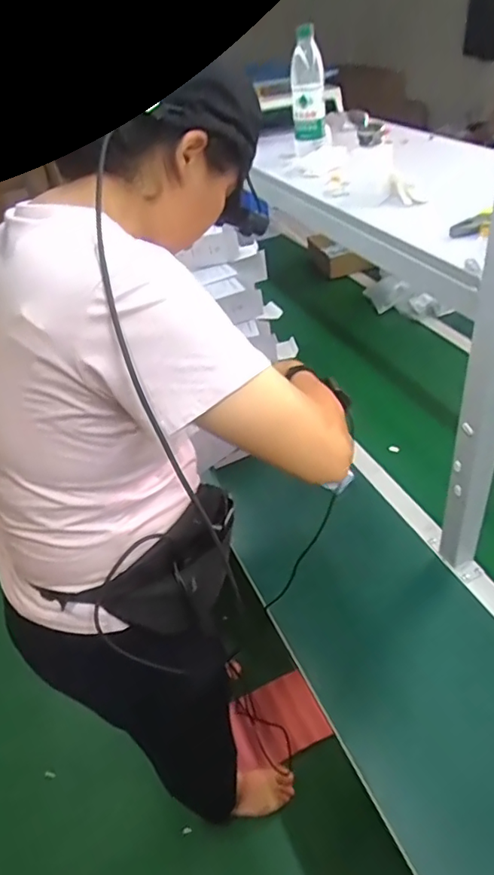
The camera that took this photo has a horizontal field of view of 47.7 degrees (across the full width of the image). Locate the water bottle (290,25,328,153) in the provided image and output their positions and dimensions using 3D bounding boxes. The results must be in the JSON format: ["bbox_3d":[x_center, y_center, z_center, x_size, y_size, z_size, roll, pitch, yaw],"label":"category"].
[{"bbox_3d":[0.121,-0.684,1.105,0.067,0.207,0.070,-1,41,7],"label":"water bottle"}]

